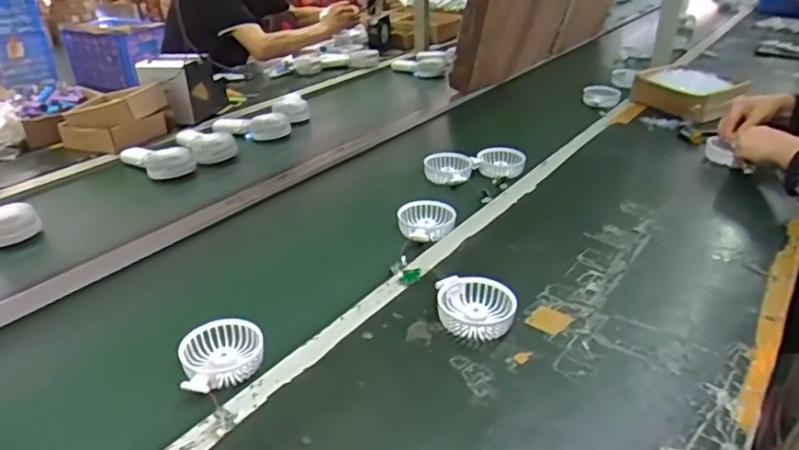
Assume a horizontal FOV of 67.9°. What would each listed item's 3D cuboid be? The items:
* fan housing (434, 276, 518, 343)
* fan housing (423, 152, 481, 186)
[{"bbox_3d":[0.092,0.100,0.714,0.090,0.031,0.091,0,29,0],"label":"fan housing"},{"bbox_3d":[0.098,-0.112,1.132,0.098,0.030,0.098,0,29,0],"label":"fan housing"}]

